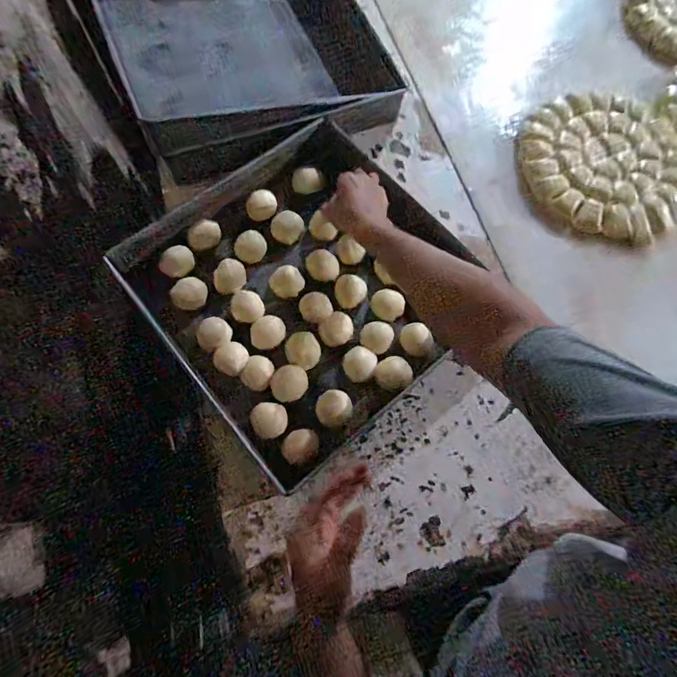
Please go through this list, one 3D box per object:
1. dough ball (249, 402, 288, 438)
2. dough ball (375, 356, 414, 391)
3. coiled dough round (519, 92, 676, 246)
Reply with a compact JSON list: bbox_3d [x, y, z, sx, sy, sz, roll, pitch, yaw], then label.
[{"bbox_3d":[-0.092,0.109,0.540,0.048,0.035,0.045,0,75,1],"label":"dough ball"},{"bbox_3d":[0.077,0.050,0.565,0.051,0.028,0.047,0,75,1],"label":"dough ball"},{"bbox_3d":[0.451,-0.306,0.698,0.271,0.028,0.278,0,75,1],"label":"coiled dough round"}]

